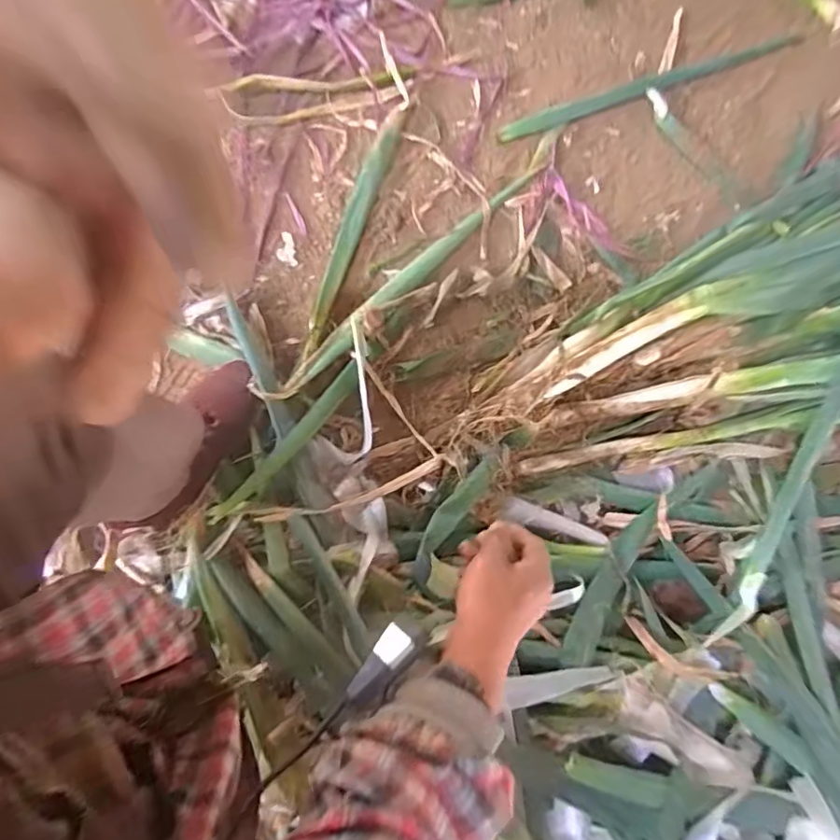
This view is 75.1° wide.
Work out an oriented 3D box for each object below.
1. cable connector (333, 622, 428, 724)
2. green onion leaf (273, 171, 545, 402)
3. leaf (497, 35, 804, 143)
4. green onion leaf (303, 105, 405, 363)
[{"bbox_3d":[-0.027,0.172,0.374,0.025,0.016,0.074,42,65,7],"label":"cable connector"},{"bbox_3d":[-0.013,-0.198,0.726,0.036,0.019,0.454,45,81,5],"label":"green onion leaf"},{"bbox_3d":[0.337,-0.490,0.796,0.483,0.012,0.033,-21,82,-6],"label":"leaf"},{"bbox_3d":[-0.093,-0.253,0.718,0.033,0.016,0.359,19,80,1],"label":"green onion leaf"}]

